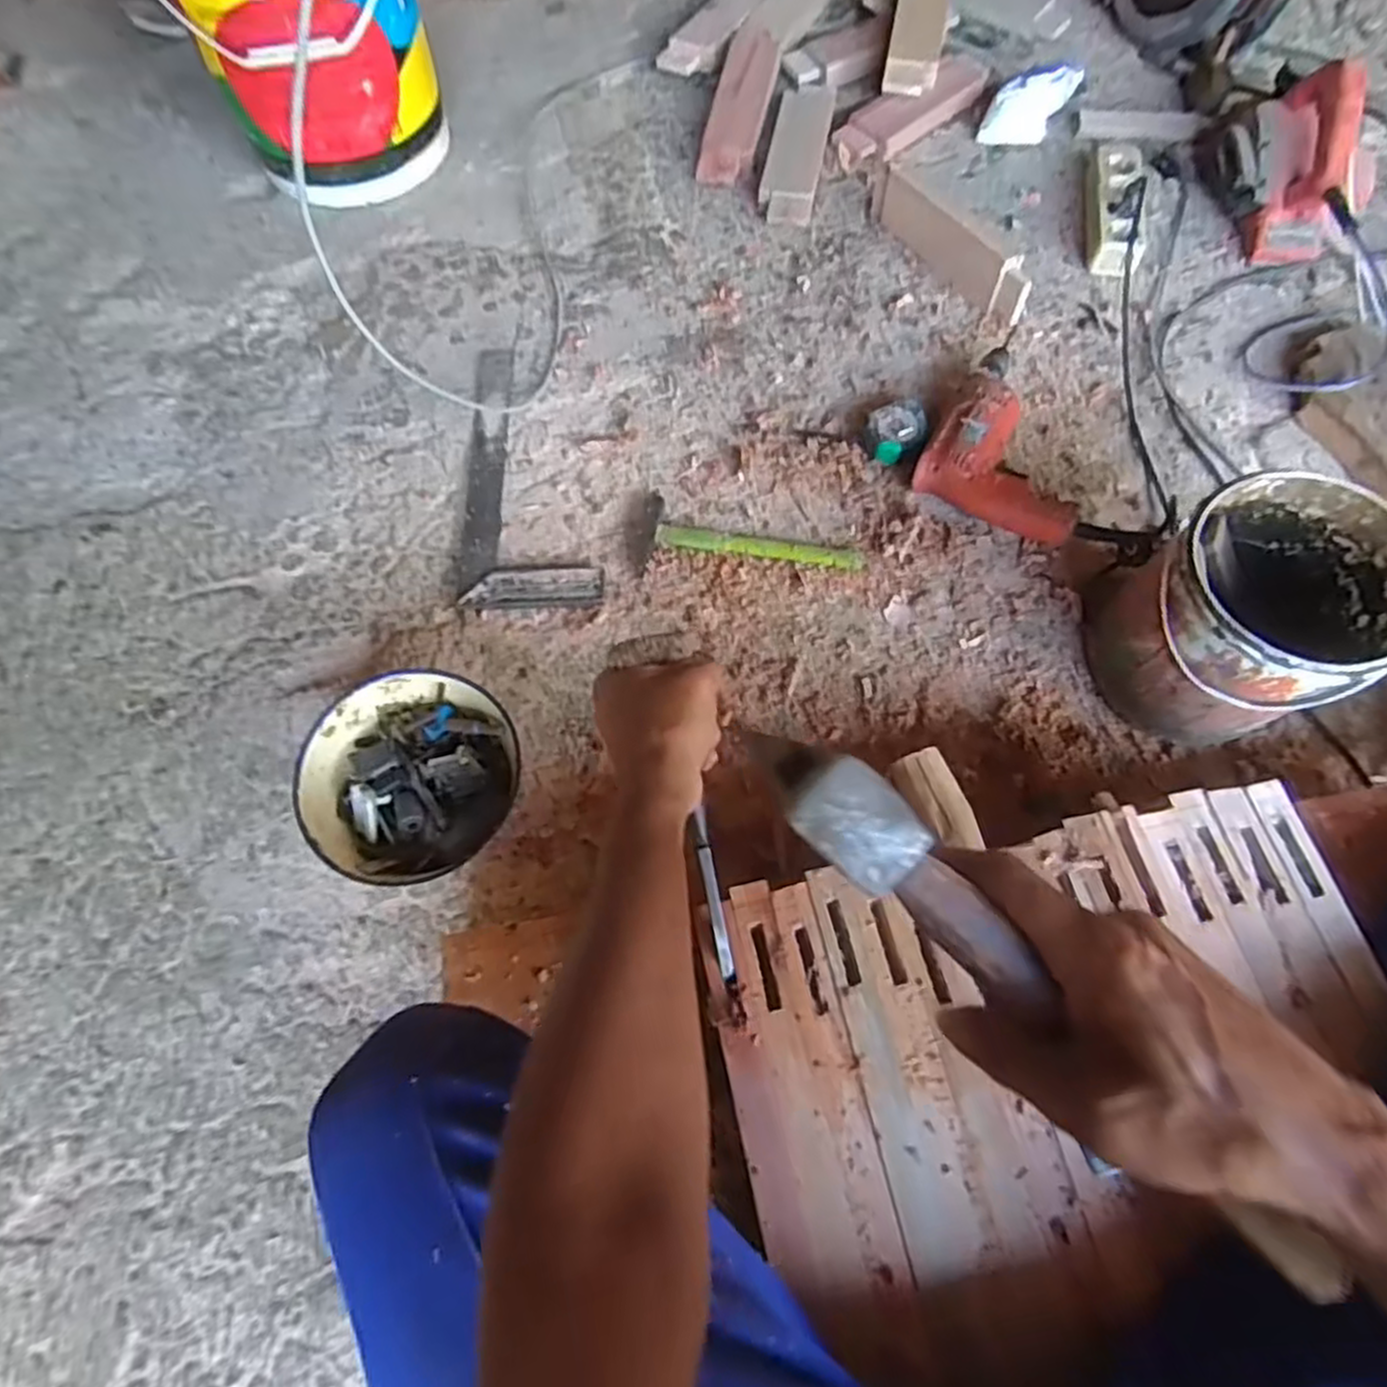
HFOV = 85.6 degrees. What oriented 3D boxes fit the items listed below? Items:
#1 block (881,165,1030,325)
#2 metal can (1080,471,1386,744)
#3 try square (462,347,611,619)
[{"bbox_3d":[0.311,-0.552,0.913,0.032,0.074,0.248,-34,71,-11],"label":"block"},{"bbox_3d":[0.477,-0.067,0.661,0.179,0.181,0.185,-1,68,1],"label":"metal can"},{"bbox_3d":[-0.179,-0.254,0.845,0.150,0.013,0.351,-3,68,0],"label":"try square"}]

